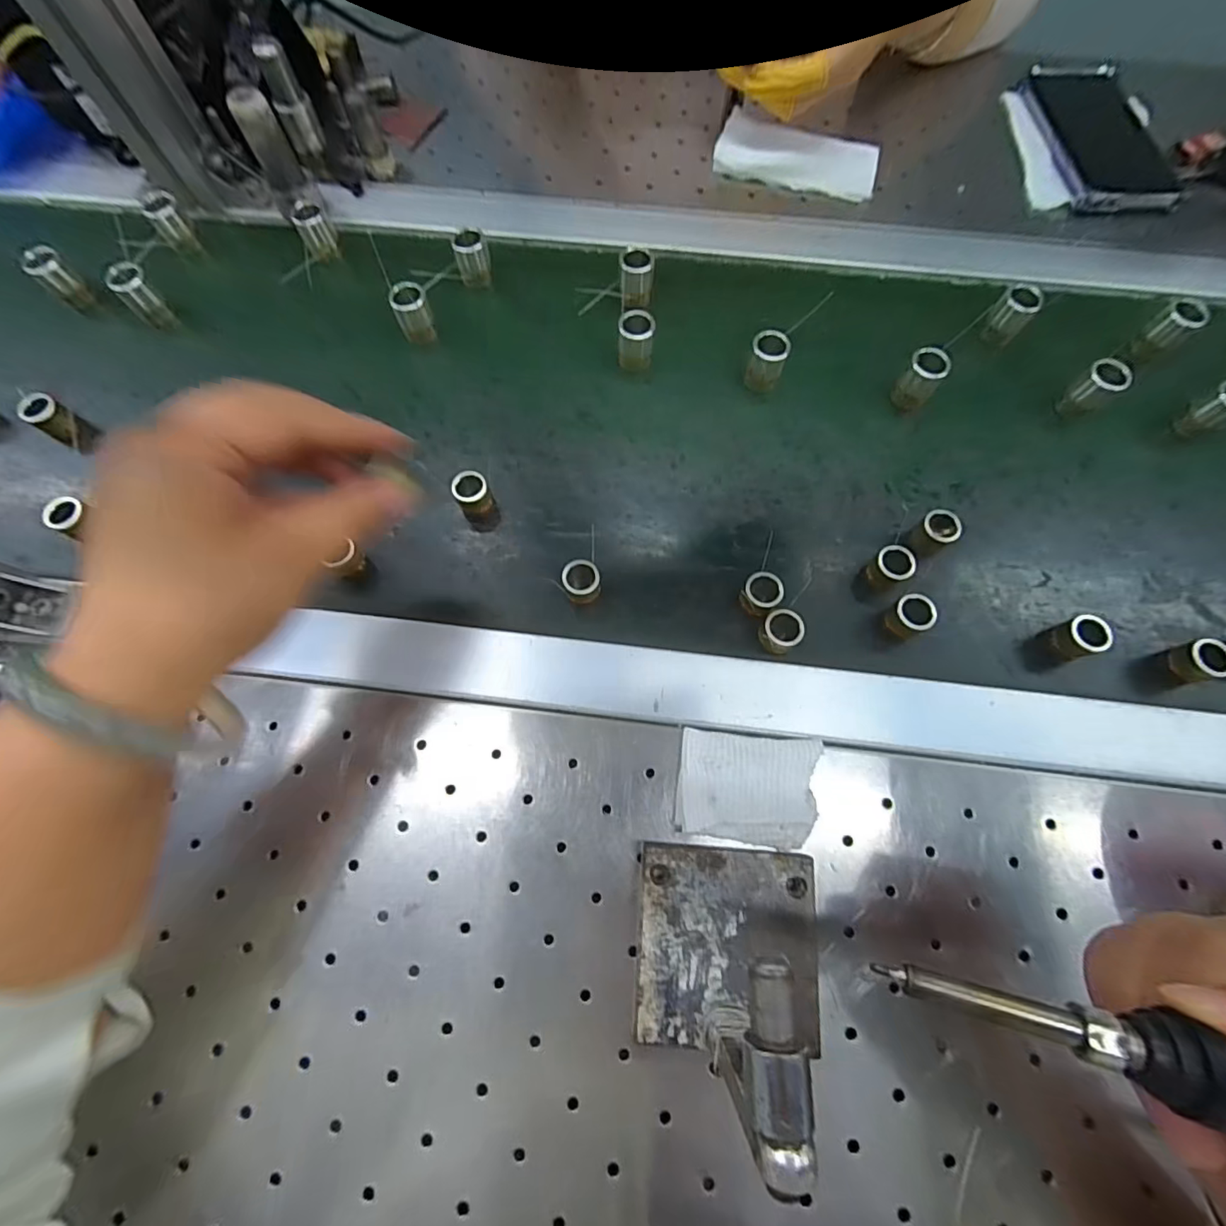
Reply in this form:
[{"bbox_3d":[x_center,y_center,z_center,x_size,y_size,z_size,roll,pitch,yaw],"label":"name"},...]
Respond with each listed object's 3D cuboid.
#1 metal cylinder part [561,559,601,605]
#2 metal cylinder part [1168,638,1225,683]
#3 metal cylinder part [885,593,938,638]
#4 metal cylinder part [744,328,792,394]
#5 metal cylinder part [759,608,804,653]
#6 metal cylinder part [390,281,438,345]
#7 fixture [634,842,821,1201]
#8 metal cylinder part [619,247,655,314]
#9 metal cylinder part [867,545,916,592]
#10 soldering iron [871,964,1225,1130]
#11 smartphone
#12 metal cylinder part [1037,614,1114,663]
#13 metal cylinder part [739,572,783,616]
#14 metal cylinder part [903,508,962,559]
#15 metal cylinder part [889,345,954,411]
[{"bbox_3d":[-0.018,-0.017,0.292,0.020,0.021,0.020,0,71,-1],"label":"metal cylinder part"},{"bbox_3d":[0.314,0.026,0.279,0.021,0.024,0.020,-17,72,-7],"label":"metal cylinder part"},{"bbox_3d":[0.161,0.002,0.283,0.019,0.020,0.019,0,71,-1],"label":"metal cylinder part"},{"bbox_3d":[0.099,-0.161,0.334,0.024,0.033,0.021,21,72,6],"label":"metal cylinder part"},{"bbox_3d":[0.089,0.010,0.280,0.019,0.018,0.021,29,73,8],"label":"metal cylinder part"},{"bbox_3d":[-0.134,-0.201,0.353,0.022,0.037,0.017,-22,73,-8],"label":"metal cylinder part"},{"bbox_3d":[0.052,0.134,0.197,0.076,0.098,0.074,2,72,0],"label":"fixture"},{"bbox_3d":[0.017,-0.226,0.357,0.023,0.033,0.021,2,71,0],"label":"metal cylinder part"},{"bbox_3d":[0.154,-0.024,0.292,0.021,0.022,0.019,-31,74,-11],"label":"metal cylinder part"},{"bbox_3d":[0.180,0.121,0.124,0.204,0.025,0.018,11,71,12],"label":"soldering iron"},{"bbox_3d":[0.403,-0.391,0.428,0.093,0.015,0.176,1,71,-1],"label":"smartphone"},{"bbox_3d":[0.250,0.014,0.280,0.022,0.024,0.020,-14,72,-6],"label":"metal cylinder part"},{"bbox_3d":[0.081,-0.010,0.287,0.020,0.020,0.021,0,71,-1],"label":"metal cylinder part"},{"bbox_3d":[0.184,-0.046,0.298,0.018,0.021,0.020,-39,76,-13],"label":"metal cylinder part"},{"bbox_3d":[0.194,-0.147,0.331,0.022,0.038,0.019,41,75,12],"label":"metal cylinder part"}]

